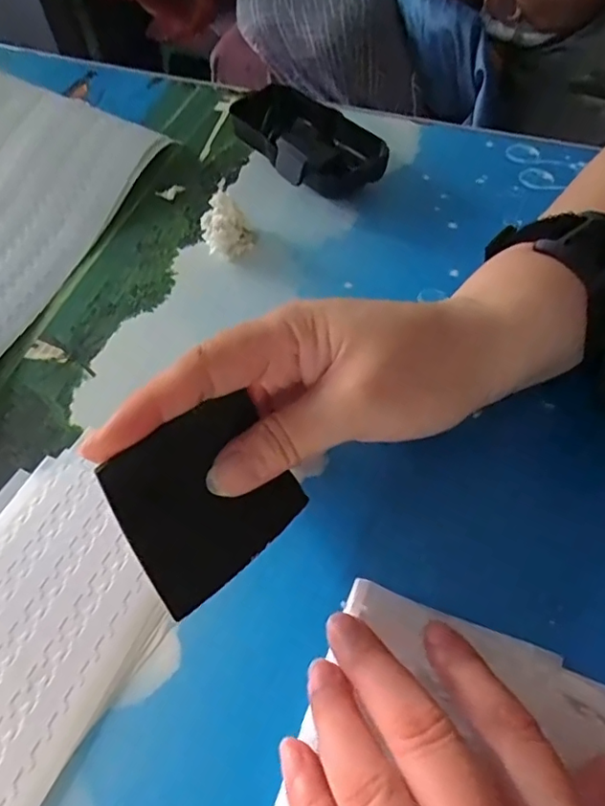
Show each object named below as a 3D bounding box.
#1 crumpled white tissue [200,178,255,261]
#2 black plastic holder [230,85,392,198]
[{"bbox_3d":[-0.044,-0.103,0.314,0.027,0.033,0.022,-16,58,-9],"label":"crumpled white tissue"},{"bbox_3d":[0.002,-0.167,0.355,0.058,0.030,0.101,-31,61,-18],"label":"black plastic holder"}]

